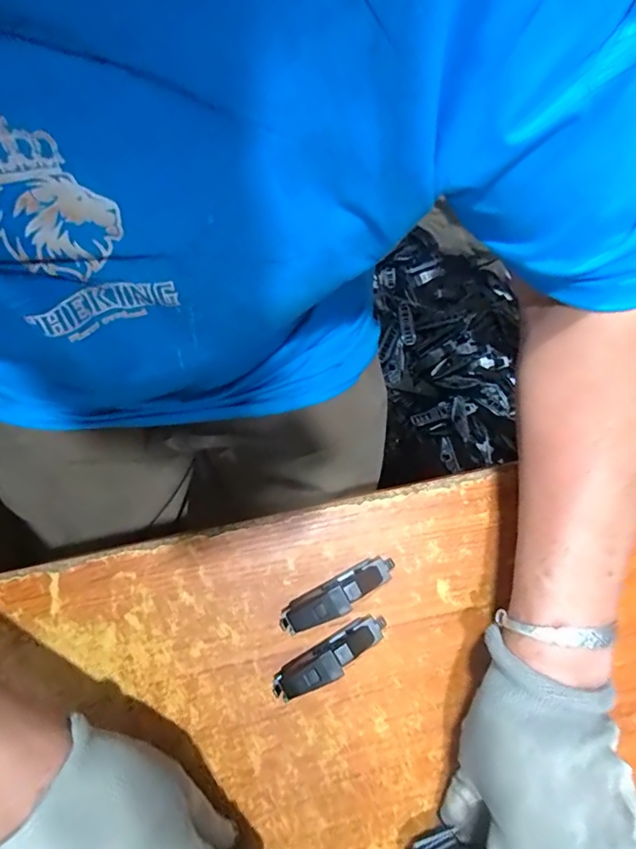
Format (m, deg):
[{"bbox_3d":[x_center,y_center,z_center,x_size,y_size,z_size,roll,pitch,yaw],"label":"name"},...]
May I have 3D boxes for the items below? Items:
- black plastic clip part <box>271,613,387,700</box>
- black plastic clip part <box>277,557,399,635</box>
[{"bbox_3d":[0.008,0.151,0.320,0.082,0.022,0.020,-30,85,-5],"label":"black plastic clip part"},{"bbox_3d":[0.013,0.112,0.324,0.081,0.020,0.020,-27,85,-5],"label":"black plastic clip part"}]

